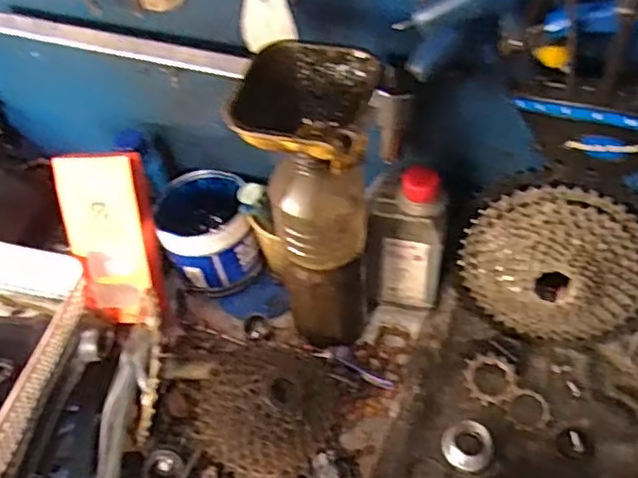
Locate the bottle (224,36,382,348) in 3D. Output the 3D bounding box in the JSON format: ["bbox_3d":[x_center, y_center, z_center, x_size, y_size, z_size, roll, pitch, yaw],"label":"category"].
[{"bbox_3d":[0.000,-0.007,0.540,0.088,0.294,0.096,5,52,9],"label":"bottle"}]

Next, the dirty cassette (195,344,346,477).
[{"bbox_3d":[-0.047,0.151,0.594,0.124,0.049,0.123,-2,51,3],"label":"dirty cassette"}]

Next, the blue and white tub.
[{"bbox_3d":[-0.120,-0.008,0.698,0.096,0.084,0.112,-16,52,-7],"label":"blue and white tub"}]

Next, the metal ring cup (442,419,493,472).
[{"bbox_3d":[0.134,0.185,0.586,0.044,0.023,0.036,15,54,17],"label":"metal ring cup"}]

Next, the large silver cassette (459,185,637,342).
[{"bbox_3d":[0.214,0.031,0.589,0.164,0.163,0.042,13,35,14],"label":"large silver cassette"}]

